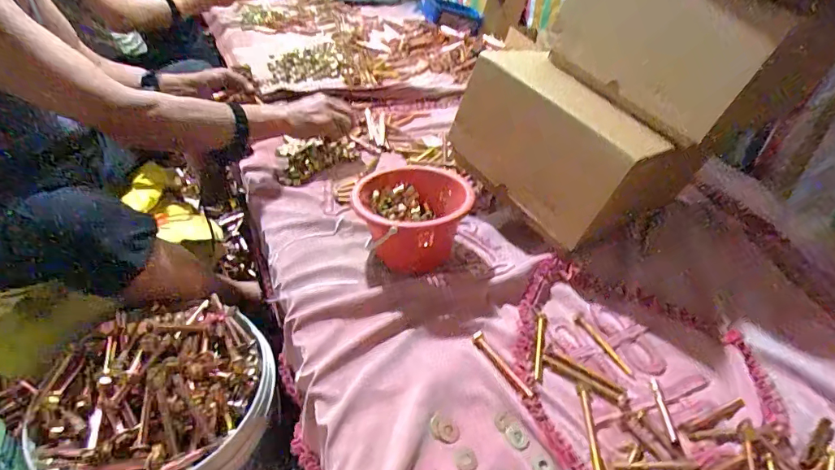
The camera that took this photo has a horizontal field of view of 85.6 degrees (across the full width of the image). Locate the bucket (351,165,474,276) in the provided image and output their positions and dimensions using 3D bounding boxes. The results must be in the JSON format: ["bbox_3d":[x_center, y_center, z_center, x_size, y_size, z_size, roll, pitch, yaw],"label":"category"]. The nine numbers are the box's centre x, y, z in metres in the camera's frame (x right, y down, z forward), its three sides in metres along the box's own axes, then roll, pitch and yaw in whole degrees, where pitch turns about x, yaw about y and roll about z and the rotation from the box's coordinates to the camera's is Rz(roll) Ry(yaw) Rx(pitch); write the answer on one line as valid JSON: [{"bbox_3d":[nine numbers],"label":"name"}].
[{"bbox_3d":[-0.011,-0.027,0.688,0.163,0.113,0.159,3,41,-2],"label":"bucket"}]

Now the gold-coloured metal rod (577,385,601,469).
[{"bbox_3d":[0.195,0.218,0.512,0.010,0.004,0.106,7,41,2],"label":"gold-coloured metal rod"}]

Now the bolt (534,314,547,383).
[{"bbox_3d":[0.161,0.146,0.597,0.013,0.005,0.110,14,42,10],"label":"bolt"}]

